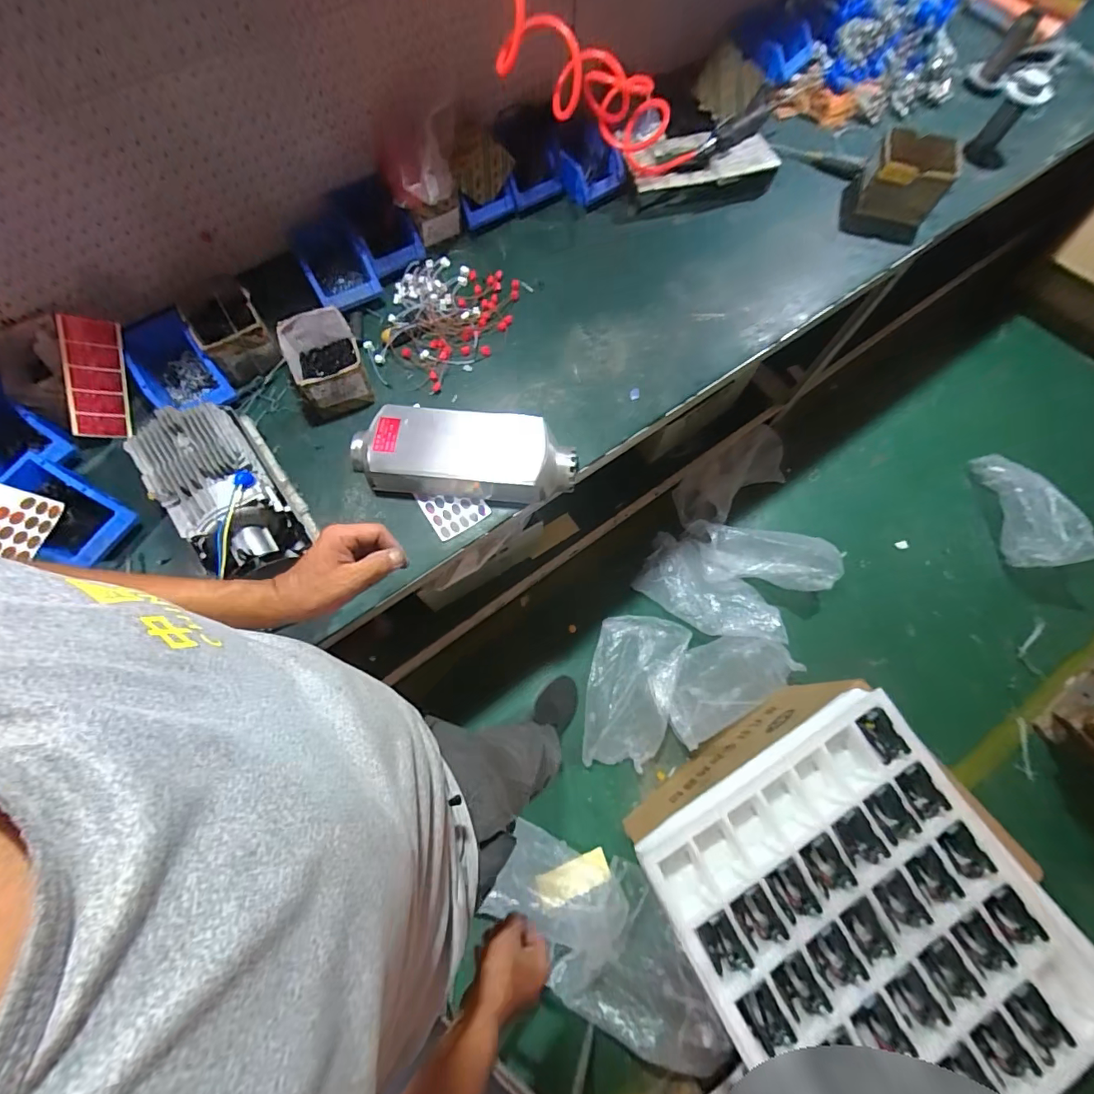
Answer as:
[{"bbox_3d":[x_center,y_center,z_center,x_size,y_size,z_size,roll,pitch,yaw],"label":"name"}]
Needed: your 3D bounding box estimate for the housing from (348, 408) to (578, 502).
[{"bbox_3d":[-0.142,-0.159,0.798,0.372,0.081,0.138,6,72,0],"label":"housing"}]

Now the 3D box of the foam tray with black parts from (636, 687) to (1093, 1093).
[{"bbox_3d":[0.505,0.576,0.736,0.518,0.068,0.532,-29,73,-11],"label":"foam tray with black parts"}]

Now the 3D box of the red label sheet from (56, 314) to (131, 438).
[{"bbox_3d":[-0.754,-0.279,0.788,0.077,0.010,0.186,0,111,-27],"label":"red label sheet"}]

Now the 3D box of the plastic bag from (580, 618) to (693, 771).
[{"bbox_3d":[0.238,0.390,1.316,0.229,0.072,0.416,15,71,4],"label":"plastic bag"}]

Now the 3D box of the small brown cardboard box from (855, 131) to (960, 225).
[{"bbox_3d":[0.765,-0.787,1.007,0.175,0.113,0.112,11,70,3],"label":"small brown cardboard box"}]

